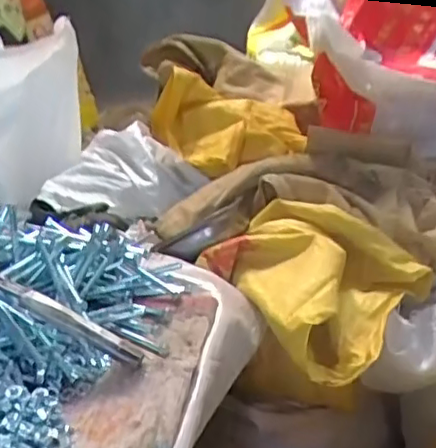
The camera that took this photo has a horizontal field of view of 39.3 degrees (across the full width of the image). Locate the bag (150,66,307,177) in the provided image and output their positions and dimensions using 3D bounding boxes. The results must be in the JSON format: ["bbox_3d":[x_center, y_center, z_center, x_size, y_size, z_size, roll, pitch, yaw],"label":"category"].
[{"bbox_3d":[0.017,-0.149,0.896,0.209,0.132,0.128,2,27,17],"label":"bag"}]

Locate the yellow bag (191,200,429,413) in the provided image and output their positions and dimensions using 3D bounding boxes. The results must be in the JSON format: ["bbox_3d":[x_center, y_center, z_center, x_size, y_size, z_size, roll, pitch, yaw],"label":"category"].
[{"bbox_3d":[0.101,0.060,0.674,0.185,0.096,0.229,13,31,34],"label":"yellow bag"}]

